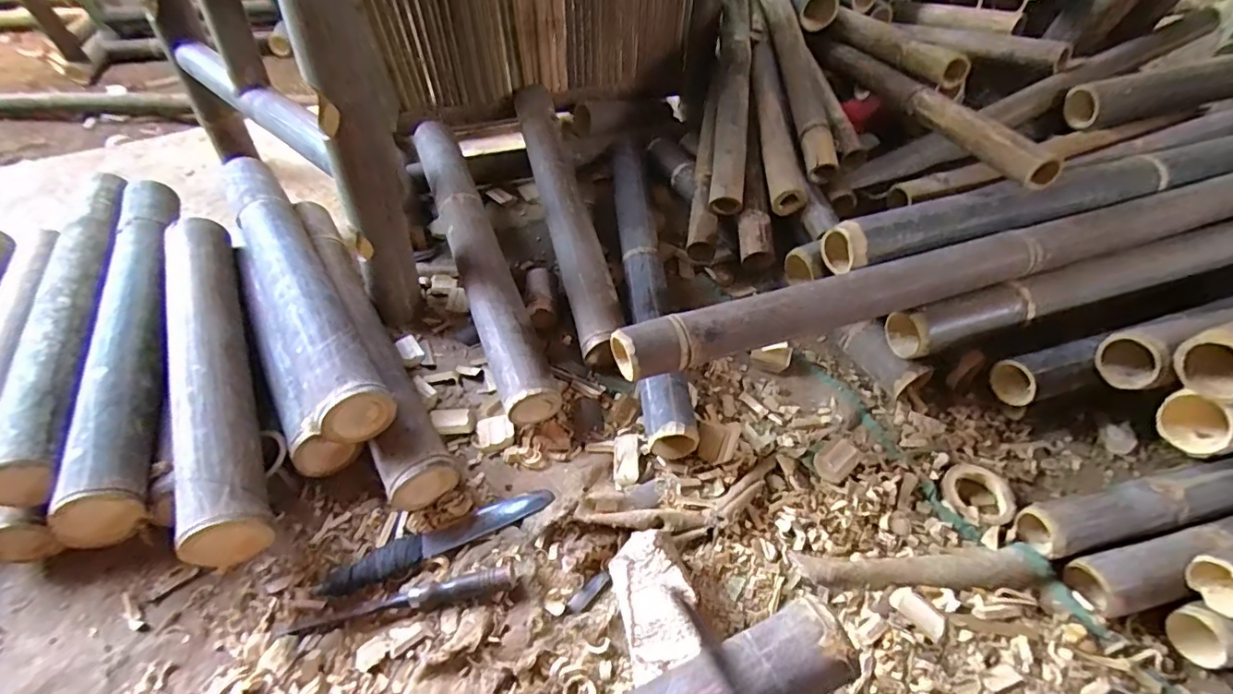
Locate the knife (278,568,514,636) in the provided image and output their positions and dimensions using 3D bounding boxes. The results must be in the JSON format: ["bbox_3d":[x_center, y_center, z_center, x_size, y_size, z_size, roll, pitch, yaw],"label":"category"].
[{"bbox_3d":[-0.229,0.268,0.589,0.234,0.018,0.024,-8,51,-6],"label":"knife"}]

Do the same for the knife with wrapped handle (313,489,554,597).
[{"bbox_3d":[-0.202,0.218,0.634,0.263,0.021,0.038,-21,53,-15],"label":"knife with wrapped handle"}]

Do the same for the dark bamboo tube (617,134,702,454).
[{"bbox_3d":[0.044,-0.130,0.861,0.071,0.075,0.634,-4,51,-2],"label":"dark bamboo tube"}]

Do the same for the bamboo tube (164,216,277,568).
[{"bbox_3d":[-0.511,0.027,0.700,0.085,0.092,0.520,-23,54,-17],"label":"bamboo tube"}]

